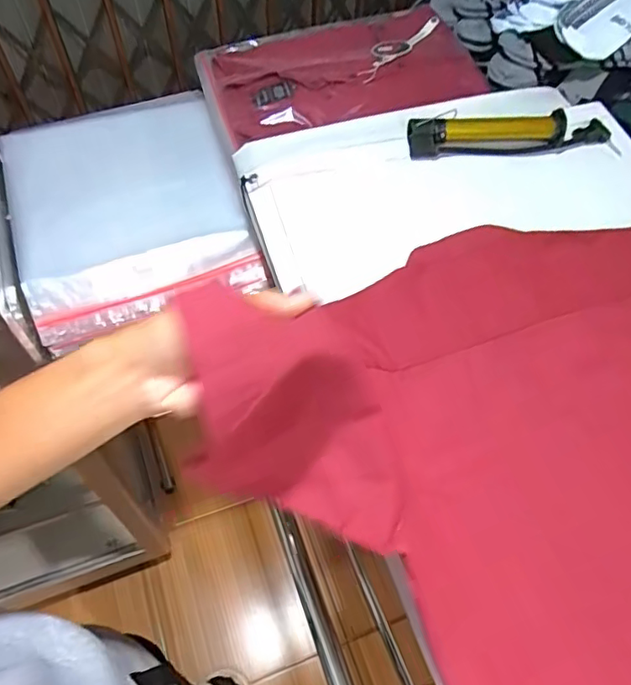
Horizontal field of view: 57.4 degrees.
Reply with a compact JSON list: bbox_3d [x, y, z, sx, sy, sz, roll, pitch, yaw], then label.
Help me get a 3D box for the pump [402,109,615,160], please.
[{"bbox_3d":[0.233,-0.247,0.691,0.242,0.035,0.032,-3,58,-5],"label":"pump"}]

